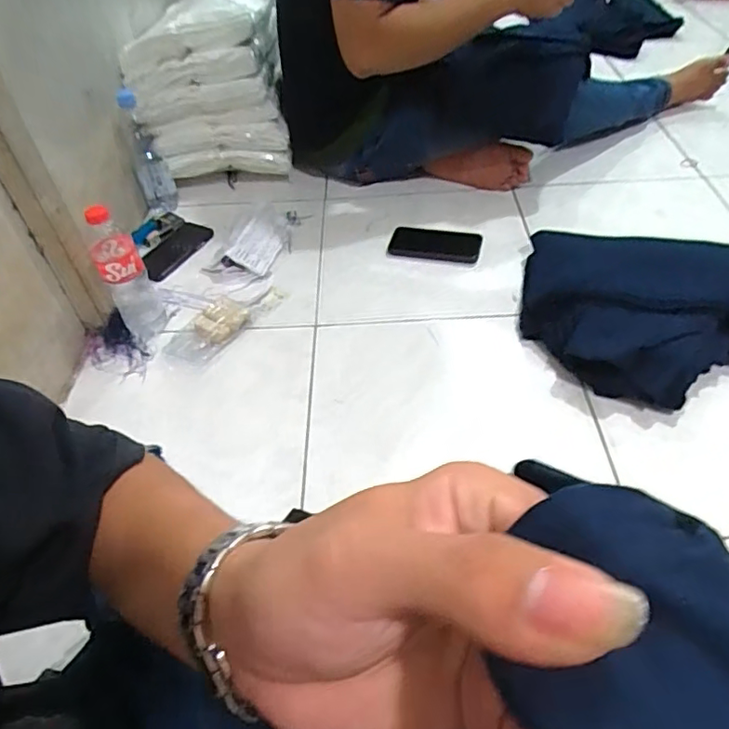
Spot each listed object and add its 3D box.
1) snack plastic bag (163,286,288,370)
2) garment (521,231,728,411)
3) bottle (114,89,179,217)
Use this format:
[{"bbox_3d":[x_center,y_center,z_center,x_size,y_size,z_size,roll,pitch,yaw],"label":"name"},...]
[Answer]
[{"bbox_3d":[-0.233,-0.076,0.941,0.091,0.032,0.223,21,53,24],"label":"snack plastic bag"},{"bbox_3d":[0.461,-0.086,0.884,0.410,0.070,0.371,7,49,13],"label":"garment"},{"bbox_3d":[-0.435,-0.415,1.124,0.069,0.221,0.064,-22,49,-13],"label":"bottle"}]

